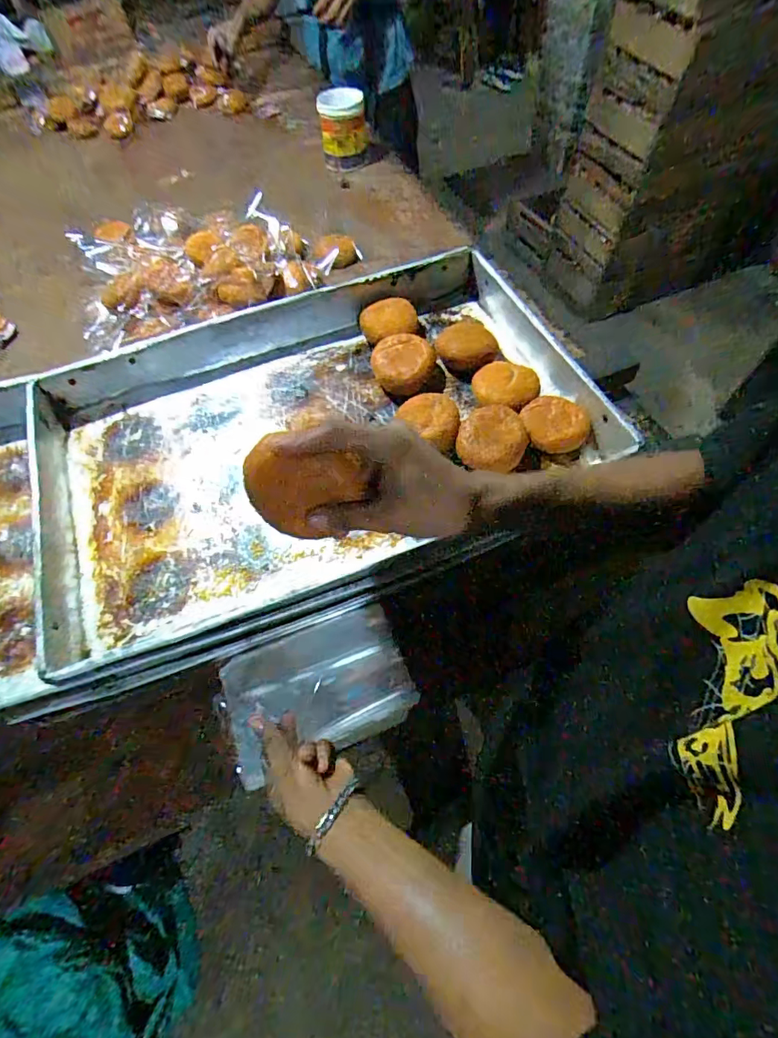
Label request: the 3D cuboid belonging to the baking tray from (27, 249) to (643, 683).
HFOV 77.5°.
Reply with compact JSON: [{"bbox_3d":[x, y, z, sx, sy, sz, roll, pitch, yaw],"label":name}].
[{"bbox_3d":[-0.087,-0.110,0.585,0.643,0.074,0.404,-22,61,-9],"label":"baking tray"}]

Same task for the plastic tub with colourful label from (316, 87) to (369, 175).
[{"bbox_3d":[-0.106,-0.925,1.162,0.117,0.156,0.098,-6,60,0],"label":"plastic tub with colourful label"}]

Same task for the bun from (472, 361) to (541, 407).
[{"bbox_3d":[0.147,-0.165,0.610,0.078,0.035,0.079,-10,60,-2],"label":"bun"}]

